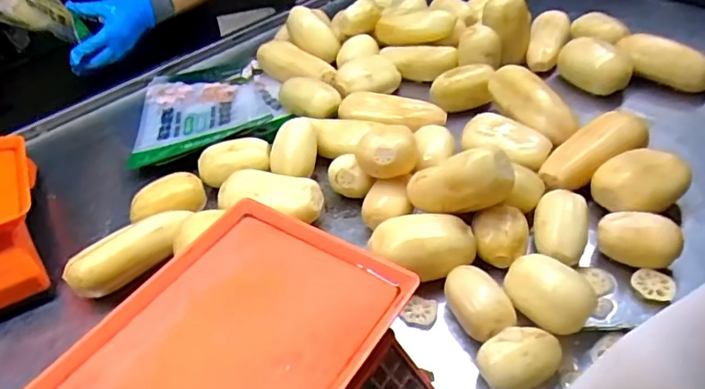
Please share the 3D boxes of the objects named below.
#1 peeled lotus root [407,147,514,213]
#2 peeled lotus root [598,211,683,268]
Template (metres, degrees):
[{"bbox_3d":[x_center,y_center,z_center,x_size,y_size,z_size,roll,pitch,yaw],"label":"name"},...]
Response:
[{"bbox_3d":[0.126,-0.012,0.645,0.127,0.074,0.050,-24,2,27],"label":"peeled lotus root"},{"bbox_3d":[0.339,0.056,0.640,0.089,0.053,0.060,3,43,11],"label":"peeled lotus root"}]

